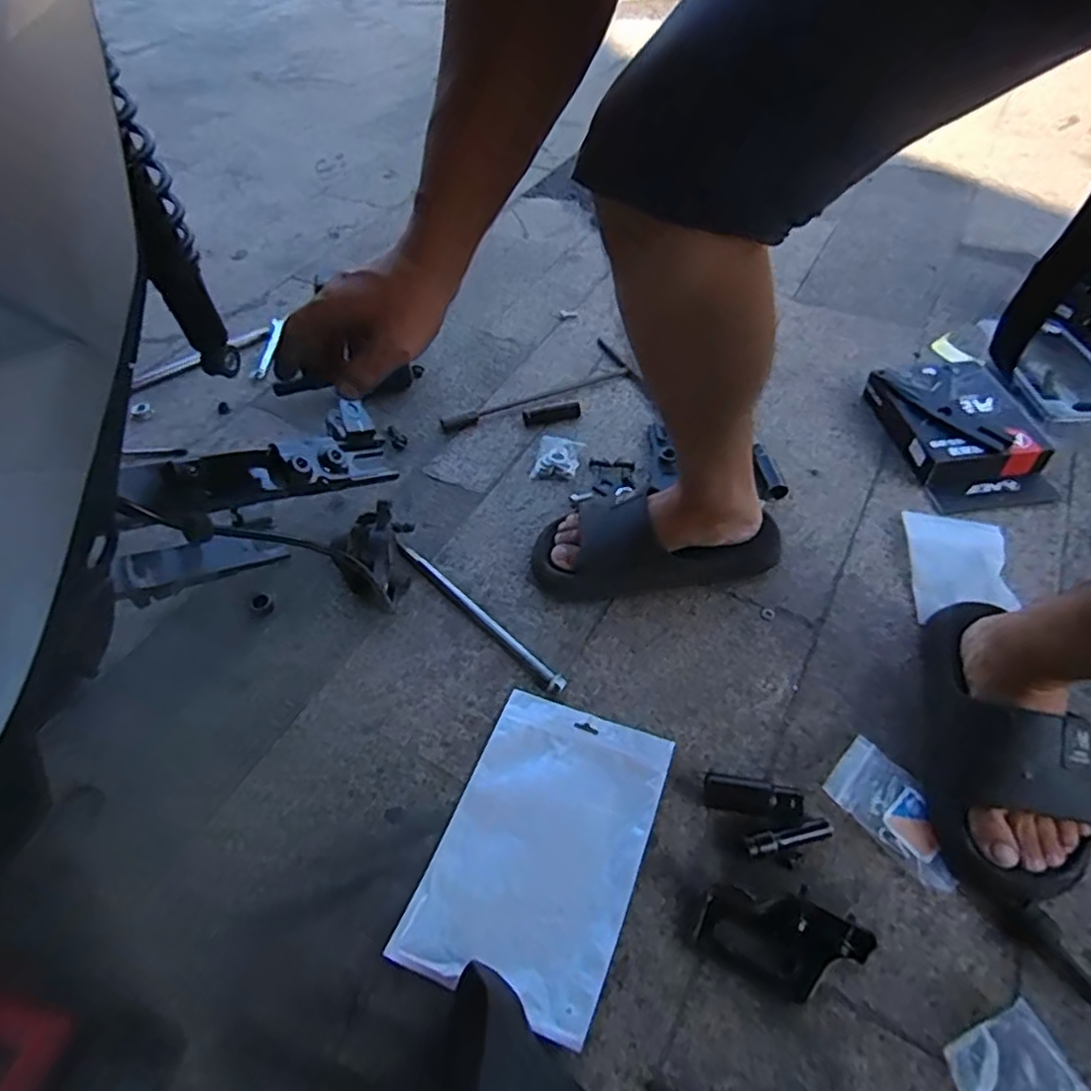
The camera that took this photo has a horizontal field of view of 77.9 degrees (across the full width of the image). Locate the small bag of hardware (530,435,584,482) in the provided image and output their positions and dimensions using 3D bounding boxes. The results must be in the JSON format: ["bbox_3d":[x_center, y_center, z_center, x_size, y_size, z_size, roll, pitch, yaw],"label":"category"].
[{"bbox_3d":[0.014,-0.110,0.852,0.055,0.016,0.069,10,53,11],"label":"small bag of hardware"}]

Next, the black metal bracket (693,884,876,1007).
[{"bbox_3d":[0.174,0.291,0.500,0.112,0.024,0.065,21,56,19],"label":"black metal bracket"}]

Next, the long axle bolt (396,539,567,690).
[{"bbox_3d":[-0.074,0.064,0.709,0.015,0.020,0.266,-38,59,-24],"label":"long axle bolt"}]

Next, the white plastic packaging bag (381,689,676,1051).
[{"bbox_3d":[-0.003,0.243,0.558,0.156,0.011,0.236,17,54,16],"label":"white plastic packaging bag"}]

